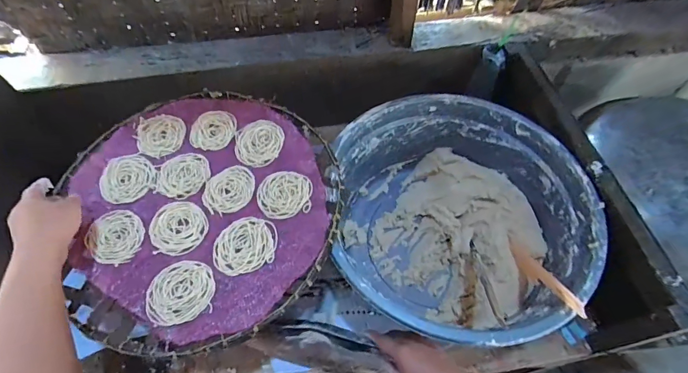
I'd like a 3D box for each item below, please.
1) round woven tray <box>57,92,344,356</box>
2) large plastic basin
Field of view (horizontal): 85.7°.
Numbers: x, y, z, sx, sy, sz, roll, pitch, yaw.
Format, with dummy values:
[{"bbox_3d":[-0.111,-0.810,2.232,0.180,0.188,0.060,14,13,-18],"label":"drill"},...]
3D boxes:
[{"bbox_3d":[-0.184,0.014,0.506,0.340,0.014,0.371,0,59,0],"label":"round woven tray"},{"bbox_3d":[0.179,0.052,0.624,0.370,0.182,0.396,0,59,0],"label":"large plastic basin"}]

